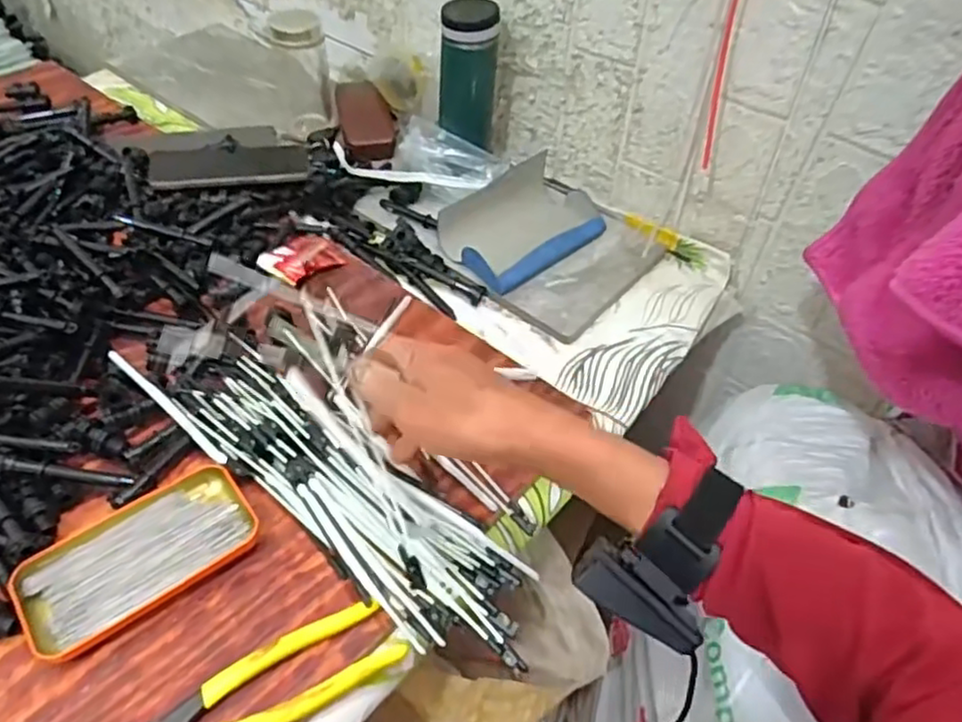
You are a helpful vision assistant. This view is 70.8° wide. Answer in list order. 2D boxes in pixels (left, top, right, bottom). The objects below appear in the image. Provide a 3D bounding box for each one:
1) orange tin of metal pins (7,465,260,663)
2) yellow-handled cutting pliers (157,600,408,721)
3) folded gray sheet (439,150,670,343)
[{"bbox_3d":[-0.230,0.131,0.459,0.146,0.017,0.079,-32,57,-29],"label":"orange tin of metal pins"},{"bbox_3d":[-0.131,0.198,0.410,0.164,0.017,0.046,-19,52,-20],"label":"yellow-handled cutting pliers"},{"bbox_3d":[0.079,-0.134,0.710,0.181,0.049,0.188,34,54,24],"label":"folded gray sheet"}]

